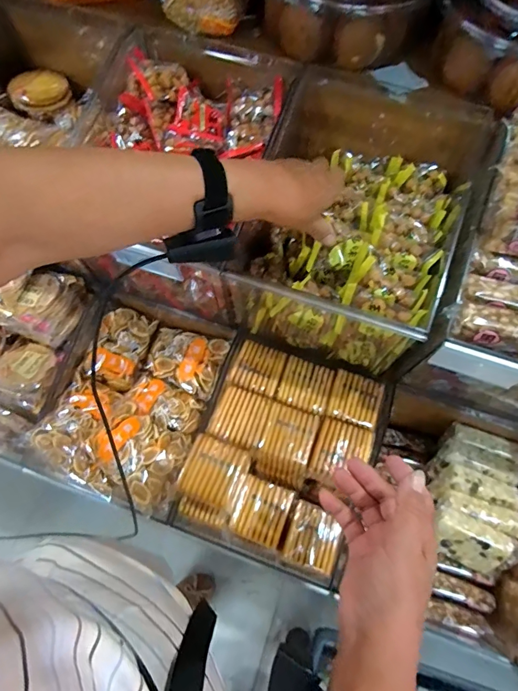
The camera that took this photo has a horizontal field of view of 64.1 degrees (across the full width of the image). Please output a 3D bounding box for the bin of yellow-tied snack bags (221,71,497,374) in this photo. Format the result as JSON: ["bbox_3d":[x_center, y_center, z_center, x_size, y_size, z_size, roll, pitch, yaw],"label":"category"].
[{"bbox_3d":[0.121,-0.156,0.575,0.250,0.251,0.327,21,61,9],"label":"bin of yellow-tied snack bags"}]

